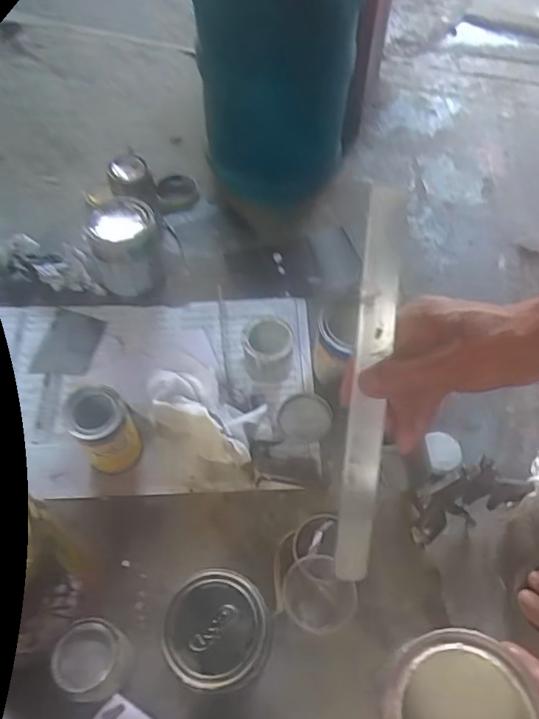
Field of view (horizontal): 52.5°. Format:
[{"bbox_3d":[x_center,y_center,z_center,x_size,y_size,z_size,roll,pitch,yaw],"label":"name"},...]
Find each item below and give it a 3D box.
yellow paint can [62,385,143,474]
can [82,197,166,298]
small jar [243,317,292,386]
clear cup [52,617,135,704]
[{"bbox_3d":[-0.208,0.088,0.692,0.077,0.100,0.072,-23,62,-19],"label":"yellow paint can"},{"bbox_3d":[-0.224,-0.171,0.862,0.097,0.142,0.105,2,58,-3],"label":"can"},{"bbox_3d":[-0.003,-0.014,0.815,0.071,0.075,0.074,2,58,-3],"label":"small jar"},{"bbox_3d":[-0.191,0.326,0.596,0.067,0.078,0.068,2,58,-3],"label":"clear cup"}]

